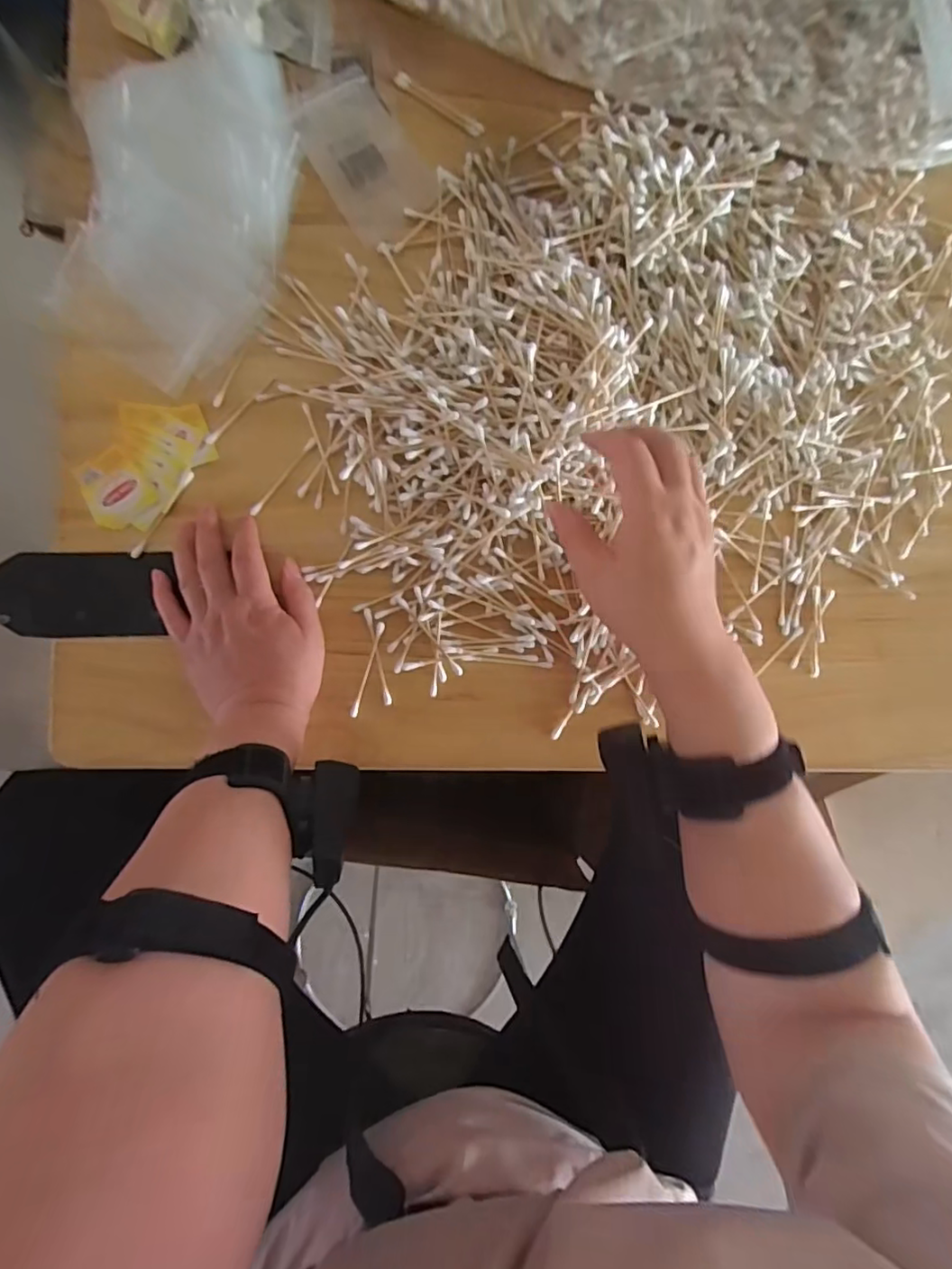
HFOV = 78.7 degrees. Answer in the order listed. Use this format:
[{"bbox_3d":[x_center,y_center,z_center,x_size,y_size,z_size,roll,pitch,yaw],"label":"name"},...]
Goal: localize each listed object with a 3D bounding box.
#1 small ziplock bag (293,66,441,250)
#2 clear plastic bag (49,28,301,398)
[{"bbox_3d":[-0.082,-0.353,0.430,0.074,0.012,0.112,-38,99,-10],"label":"small ziplock bag"},{"bbox_3d":[-0.204,-0.299,0.404,0.136,0.026,0.230,11,91,-7],"label":"clear plastic bag"}]

